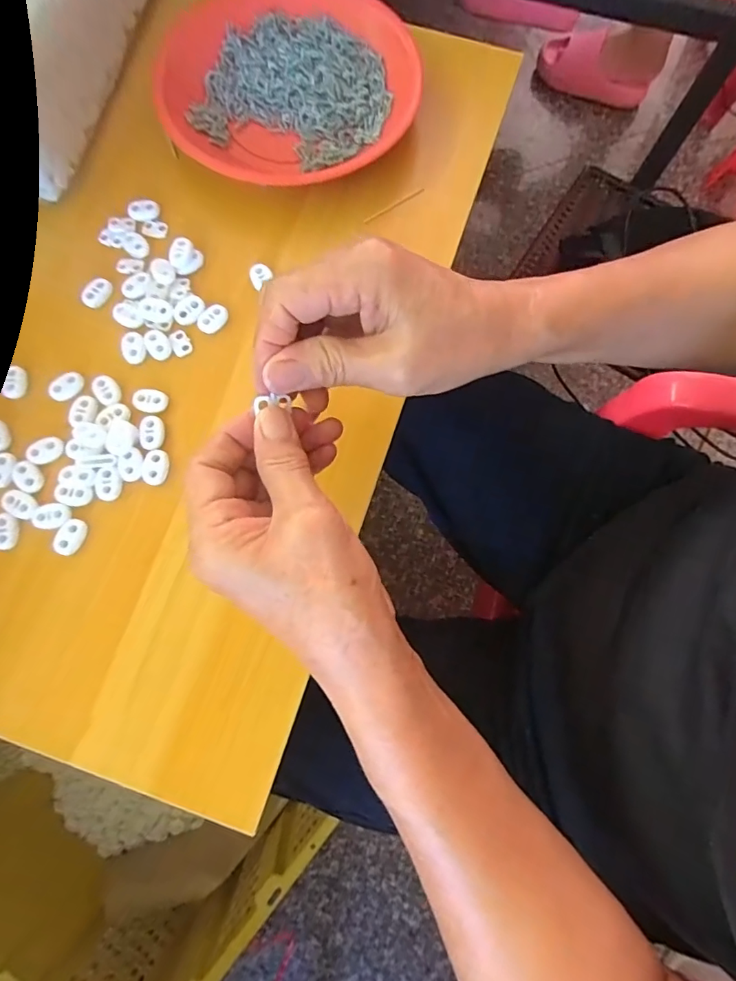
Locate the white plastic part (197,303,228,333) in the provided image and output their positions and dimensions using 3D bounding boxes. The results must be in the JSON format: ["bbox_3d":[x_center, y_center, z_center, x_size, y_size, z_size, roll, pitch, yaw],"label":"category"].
[{"bbox_3d":[-0.107,-0.119,0.339,0.016,0.005,0.023,36,78,8],"label":"white plastic part"}]

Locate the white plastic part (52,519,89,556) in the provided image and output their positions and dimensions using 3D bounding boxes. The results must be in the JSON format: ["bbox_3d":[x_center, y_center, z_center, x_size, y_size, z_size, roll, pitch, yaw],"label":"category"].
[{"bbox_3d":[-0.183,0.028,0.299,0.016,0.004,0.022,21,76,4],"label":"white plastic part"}]

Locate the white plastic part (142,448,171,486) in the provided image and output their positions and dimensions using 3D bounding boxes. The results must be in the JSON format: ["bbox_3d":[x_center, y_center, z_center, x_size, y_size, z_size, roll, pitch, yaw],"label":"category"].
[{"bbox_3d":[-0.136,-0.015,0.312,0.015,0.004,0.023,5,76,1],"label":"white plastic part"}]

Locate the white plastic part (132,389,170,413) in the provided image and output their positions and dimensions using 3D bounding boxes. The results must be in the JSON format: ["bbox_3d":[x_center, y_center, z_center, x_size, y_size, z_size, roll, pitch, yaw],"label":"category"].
[{"bbox_3d":[-0.144,-0.060,0.321,0.022,0.004,0.016,10,76,2],"label":"white plastic part"}]

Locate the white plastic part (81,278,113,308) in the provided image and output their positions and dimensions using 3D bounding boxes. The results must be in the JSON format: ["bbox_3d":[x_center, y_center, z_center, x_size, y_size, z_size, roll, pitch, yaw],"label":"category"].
[{"bbox_3d":[-0.190,-0.139,0.341,0.018,0.004,0.022,43,79,9],"label":"white plastic part"}]

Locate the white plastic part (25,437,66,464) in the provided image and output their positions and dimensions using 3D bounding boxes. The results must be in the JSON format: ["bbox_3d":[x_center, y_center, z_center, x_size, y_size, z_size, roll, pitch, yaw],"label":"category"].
[{"bbox_3d":[-0.206,-0.026,0.310,0.023,0.004,0.016,-28,78,-7],"label":"white plastic part"}]

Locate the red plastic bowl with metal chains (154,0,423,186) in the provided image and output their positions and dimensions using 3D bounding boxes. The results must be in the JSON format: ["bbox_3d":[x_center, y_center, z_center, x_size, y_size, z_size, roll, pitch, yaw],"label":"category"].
[{"bbox_3d":[-0.061,-0.317,0.378,0.189,0.029,0.195,-9,76,-3],"label":"red plastic bowl with metal chains"}]

